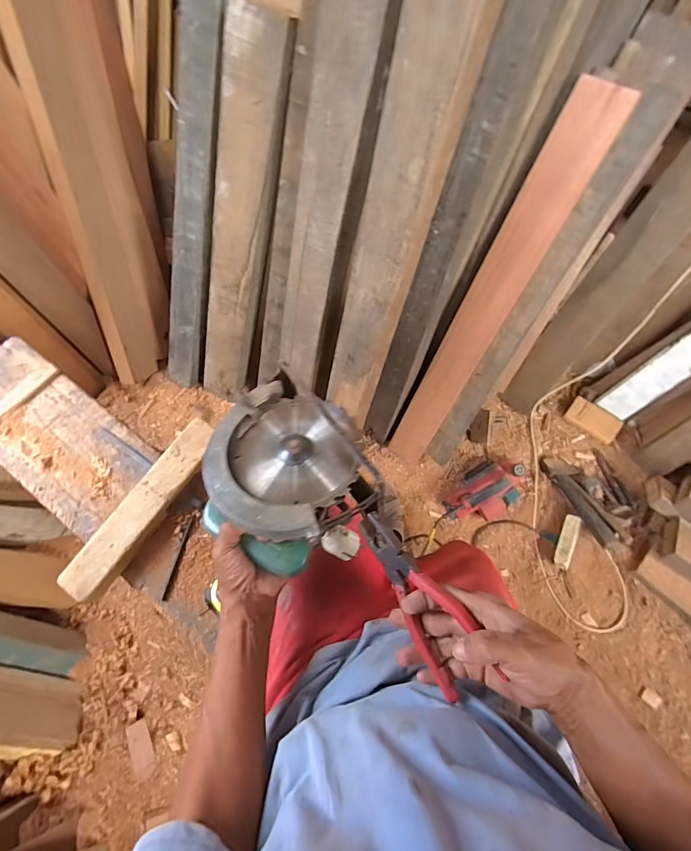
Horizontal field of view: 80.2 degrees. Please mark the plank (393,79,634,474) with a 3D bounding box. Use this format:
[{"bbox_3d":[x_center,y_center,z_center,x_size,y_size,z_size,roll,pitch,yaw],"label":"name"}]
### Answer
[{"bbox_3d":[0.317,-0.248,1.024,0.108,0.960,0.034,29,43,9],"label":"plank"}]

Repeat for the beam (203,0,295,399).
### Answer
[{"bbox_3d":[-0.274,-0.419,1.046,0.149,0.957,0.066,22,47,0],"label":"beam"}]

